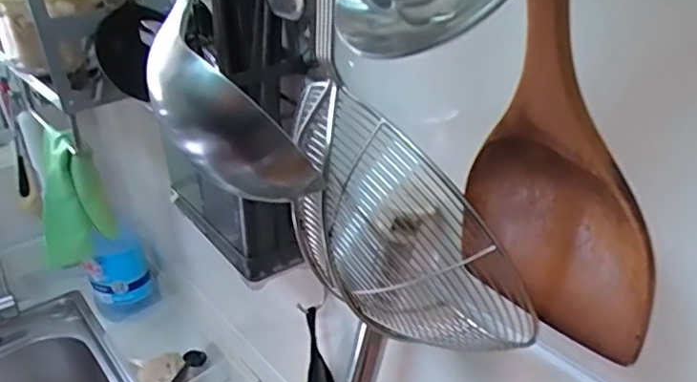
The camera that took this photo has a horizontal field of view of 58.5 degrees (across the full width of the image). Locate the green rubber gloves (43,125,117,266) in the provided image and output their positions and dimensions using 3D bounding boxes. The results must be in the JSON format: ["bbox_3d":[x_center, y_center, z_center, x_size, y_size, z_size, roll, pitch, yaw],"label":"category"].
[{"bbox_3d":[-0.329,0.025,0.764,0.056,0.238,0.073,45,48,15],"label":"green rubber gloves"}]

